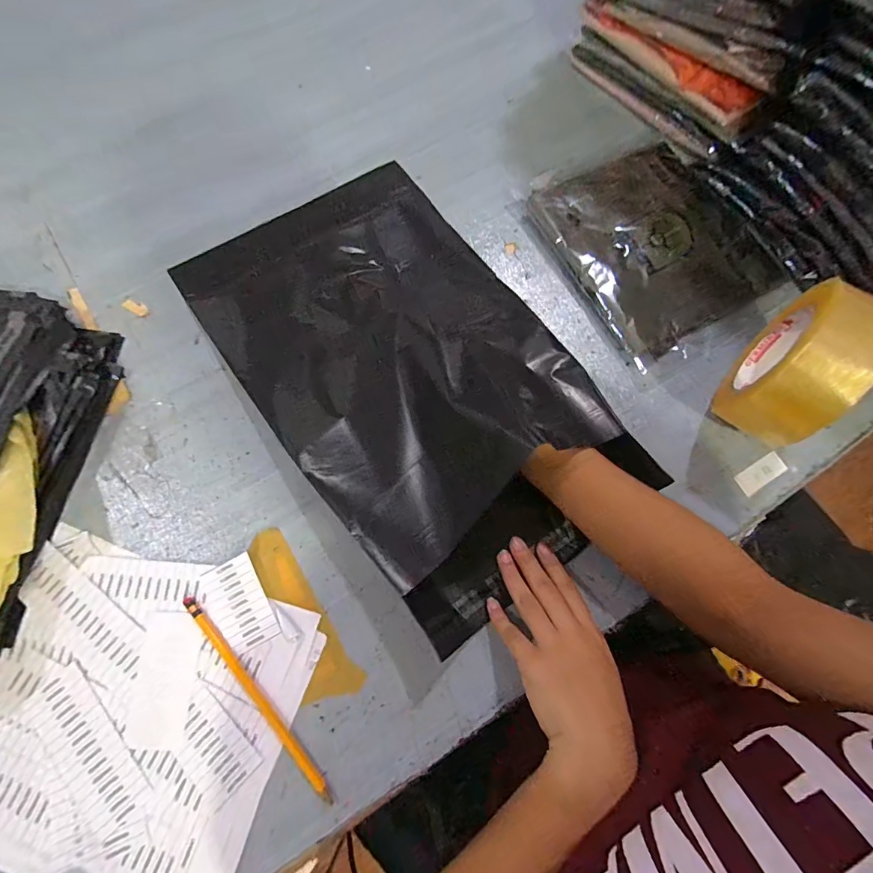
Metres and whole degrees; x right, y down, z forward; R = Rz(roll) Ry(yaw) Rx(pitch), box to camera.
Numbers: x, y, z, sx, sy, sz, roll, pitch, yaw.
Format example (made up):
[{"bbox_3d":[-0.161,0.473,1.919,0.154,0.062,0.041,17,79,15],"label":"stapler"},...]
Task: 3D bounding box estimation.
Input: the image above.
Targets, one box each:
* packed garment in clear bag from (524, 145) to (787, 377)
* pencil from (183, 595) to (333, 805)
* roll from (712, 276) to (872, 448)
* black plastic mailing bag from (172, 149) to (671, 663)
[{"bbox_3d":[0.231,-0.211,0.459,0.205,0.020,0.232,-26,76,-9],"label":"packed garment in clear bag"},{"bbox_3d":[-0.140,0.199,0.332,0.010,0.005,0.185,-41,78,-12],"label":"pencil"},{"bbox_3d":[0.289,-0.052,0.353,0.059,0.128,0.112,34,75,8],"label":"roll"},{"bbox_3d":[-0.025,-0.083,0.384,0.271,0.083,0.437,-37,78,-11],"label":"black plastic mailing bag"}]

